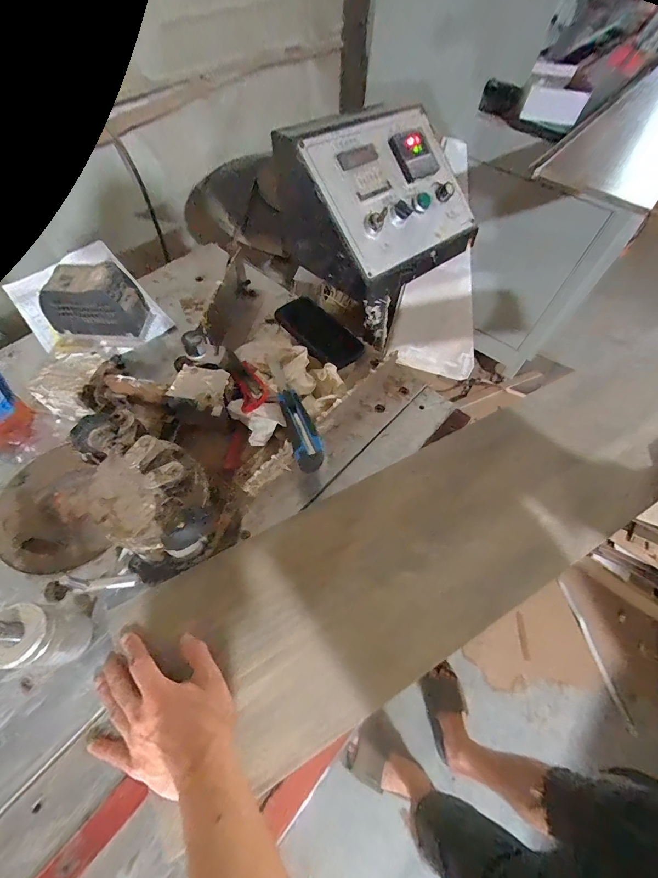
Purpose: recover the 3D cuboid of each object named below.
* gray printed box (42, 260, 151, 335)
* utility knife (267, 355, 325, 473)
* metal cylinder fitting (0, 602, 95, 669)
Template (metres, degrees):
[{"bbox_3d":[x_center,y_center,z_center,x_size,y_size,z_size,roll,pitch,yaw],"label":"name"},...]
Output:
[{"bbox_3d":[-0.409,-0.232,0.630,0.152,0.114,0.072,-2,60,-3],"label":"gray printed box"},{"bbox_3d":[-0.052,-0.049,0.538,0.040,0.025,0.218,-14,62,-10],"label":"utility knife"},{"bbox_3d":[-0.287,0.200,0.367,0.051,0.146,0.053,9,60,3],"label":"metal cylinder fitting"}]

